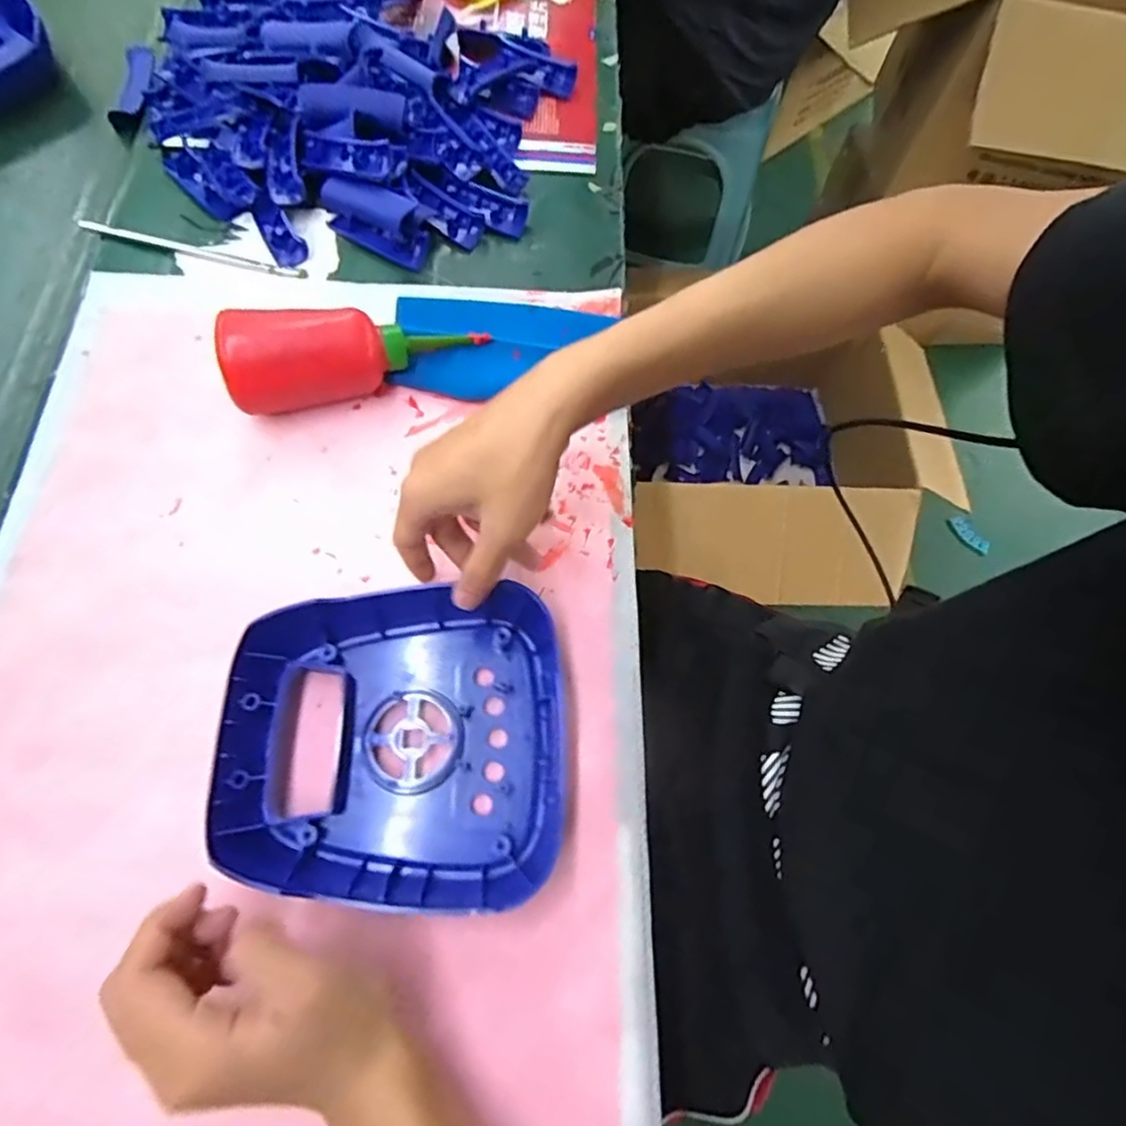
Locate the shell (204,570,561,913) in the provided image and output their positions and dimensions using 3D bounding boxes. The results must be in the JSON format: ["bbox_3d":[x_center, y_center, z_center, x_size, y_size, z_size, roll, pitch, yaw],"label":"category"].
[{"bbox_3d":[-0.091,0.093,0.350,0.178,0.041,0.166,1,69,0],"label":"shell"}]

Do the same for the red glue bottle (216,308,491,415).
[{"bbox_3d":[-0.140,-0.146,0.432,0.170,0.056,0.047,-14,70,-19],"label":"red glue bottle"}]

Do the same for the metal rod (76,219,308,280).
[{"bbox_3d":[-0.286,-0.242,0.487,0.184,0.005,0.011,16,68,2],"label":"metal rod"}]

